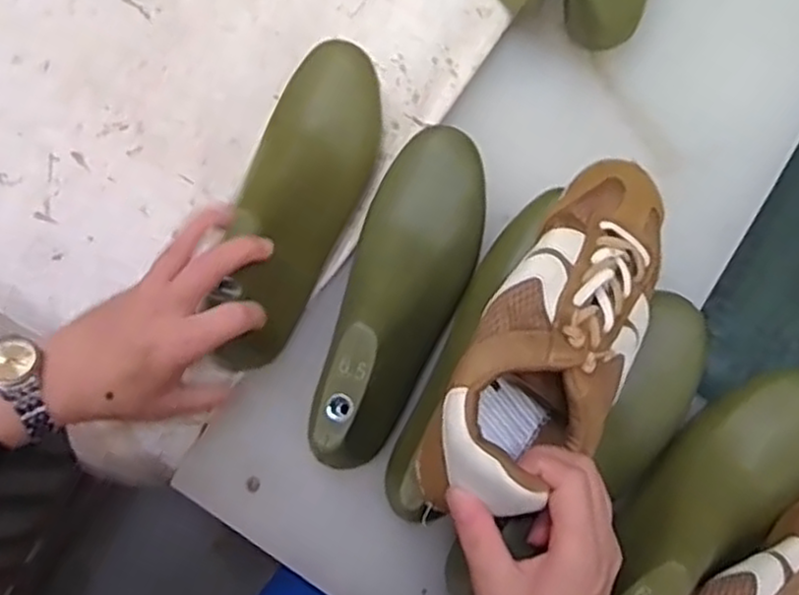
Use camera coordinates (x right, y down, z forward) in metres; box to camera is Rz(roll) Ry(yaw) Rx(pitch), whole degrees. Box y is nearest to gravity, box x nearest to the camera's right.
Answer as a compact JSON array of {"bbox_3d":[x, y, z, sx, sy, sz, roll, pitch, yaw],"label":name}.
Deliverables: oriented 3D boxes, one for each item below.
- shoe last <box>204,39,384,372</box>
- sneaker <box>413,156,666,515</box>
[{"bbox_3d":[-0.068,-0.071,0.486,0.074,0.077,0.233,15,77,3],"label":"shoe last"},{"bbox_3d":[0.092,0.020,0.409,0.083,0.074,0.219,33,72,6],"label":"sneaker"}]

